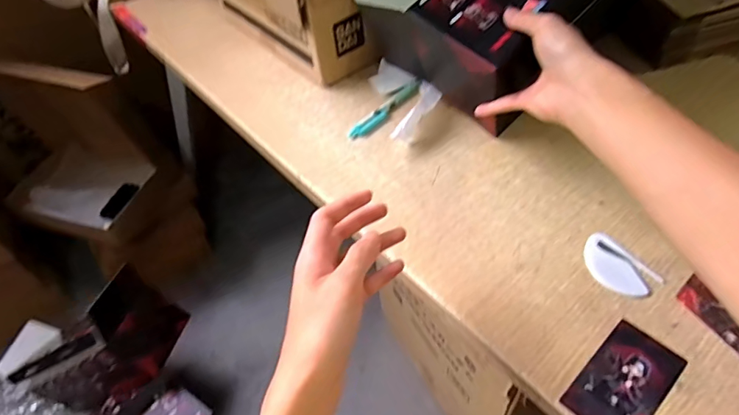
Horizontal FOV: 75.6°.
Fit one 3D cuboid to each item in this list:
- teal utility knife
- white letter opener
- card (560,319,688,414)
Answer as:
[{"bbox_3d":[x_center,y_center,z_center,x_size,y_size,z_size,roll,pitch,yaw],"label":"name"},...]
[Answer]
[{"bbox_3d":[0.023,-0.134,0.642,0.022,0.015,0.132,31,58,28],"label":"teal utility knife"},{"bbox_3d":[0.242,0.059,0.469,0.047,0.009,0.073,-30,53,-19],"label":"white letter opener"},{"bbox_3d":[0.214,0.145,0.399,0.104,0.004,0.057,-37,55,-25],"label":"card"}]

